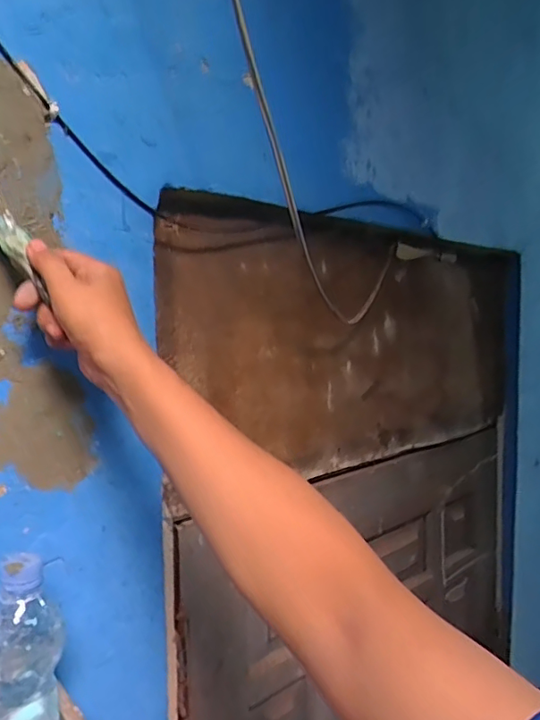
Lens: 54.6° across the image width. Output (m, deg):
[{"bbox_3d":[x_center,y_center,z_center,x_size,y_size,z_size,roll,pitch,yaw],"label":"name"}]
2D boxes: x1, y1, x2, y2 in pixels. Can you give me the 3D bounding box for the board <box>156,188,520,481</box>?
[{"bbox_3d":[0.187,-0.026,0.844,0.814,0.363,0.052,-2,5,-39],"label":"board"}]

